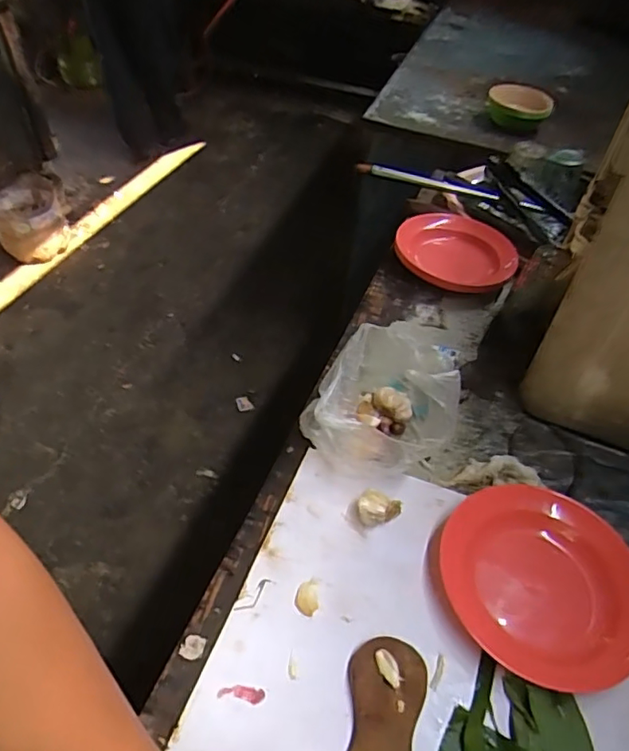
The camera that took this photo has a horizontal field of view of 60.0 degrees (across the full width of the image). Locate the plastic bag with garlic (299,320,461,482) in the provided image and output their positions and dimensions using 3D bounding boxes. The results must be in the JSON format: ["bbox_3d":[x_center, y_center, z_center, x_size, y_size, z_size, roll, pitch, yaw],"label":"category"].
[{"bbox_3d":[0.077,0.023,0.651,0.170,0.169,0.167,13,47,8],"label":"plastic bag with garlic"}]

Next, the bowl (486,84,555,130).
[{"bbox_3d":[0.517,-0.679,1.378,0.134,0.069,0.138,2,47,-2],"label":"bowl"}]

